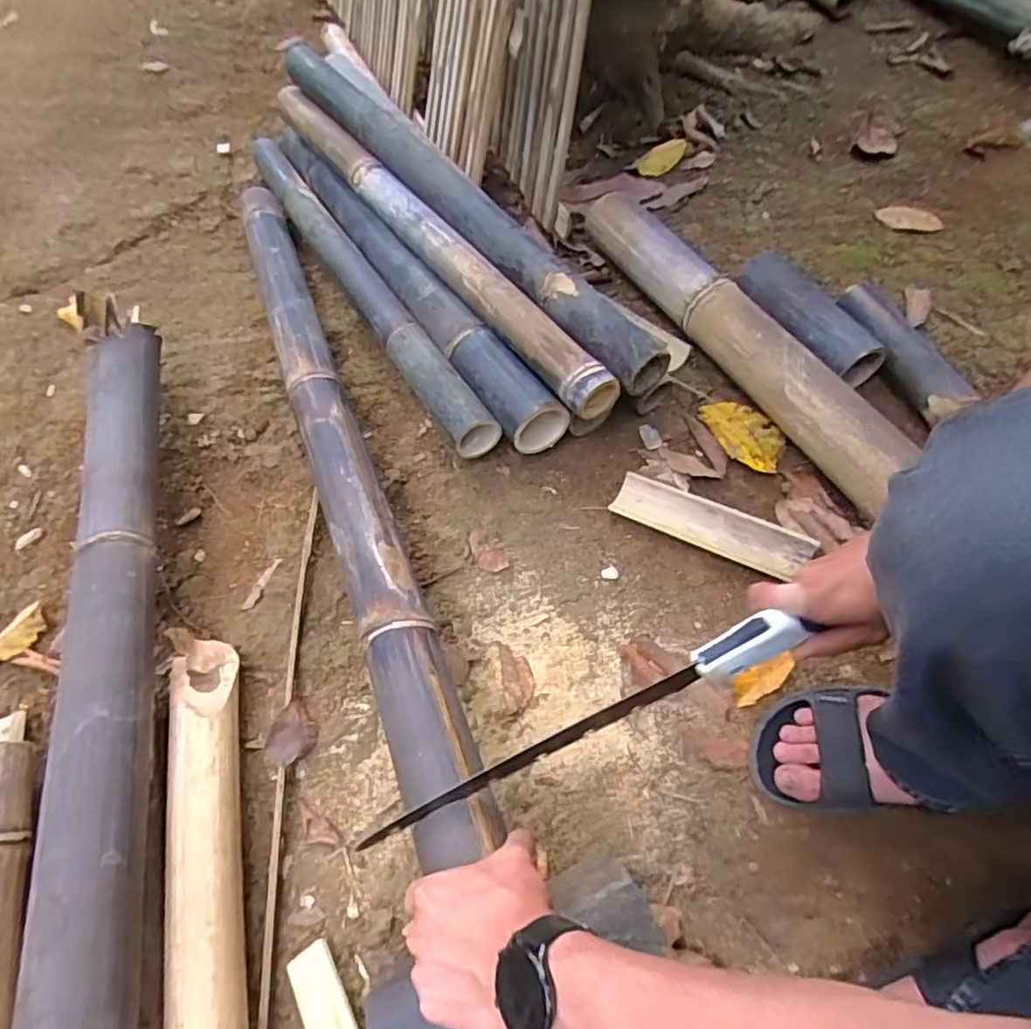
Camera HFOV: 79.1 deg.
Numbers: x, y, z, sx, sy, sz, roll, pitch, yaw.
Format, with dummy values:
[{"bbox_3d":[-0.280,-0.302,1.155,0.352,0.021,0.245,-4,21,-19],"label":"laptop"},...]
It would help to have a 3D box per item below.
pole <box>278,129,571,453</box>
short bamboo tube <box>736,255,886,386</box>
[{"bbox_3d":[-0.203,-0.391,0.970,0.077,0.074,0.830,-33,59,-13],"label":"pole"},{"bbox_3d":[0.384,-0.264,0.831,0.082,0.055,0.217,-28,58,-10],"label":"short bamboo tube"}]

